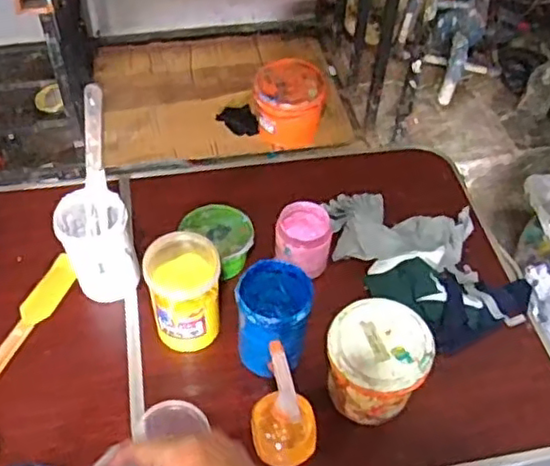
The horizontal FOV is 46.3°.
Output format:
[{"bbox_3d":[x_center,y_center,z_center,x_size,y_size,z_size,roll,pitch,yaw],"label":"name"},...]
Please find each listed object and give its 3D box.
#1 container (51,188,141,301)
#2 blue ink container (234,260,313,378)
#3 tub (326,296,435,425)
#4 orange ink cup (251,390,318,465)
[{"bbox_3d":[-0.259,0.019,0.943,0.096,0.125,0.113,-14,53,-14],"label":"container"},{"bbox_3d":[-0.004,0.115,0.858,0.093,0.130,0.098,1,50,-2],"label":"blue ink container"},{"bbox_3d":[0.128,0.168,0.835,0.122,0.112,0.124,1,50,-2],"label":"tub"},{"bbox_3d":[0.011,0.244,0.804,0.079,0.054,0.081,-3,51,-5],"label":"orange ink cup"}]

